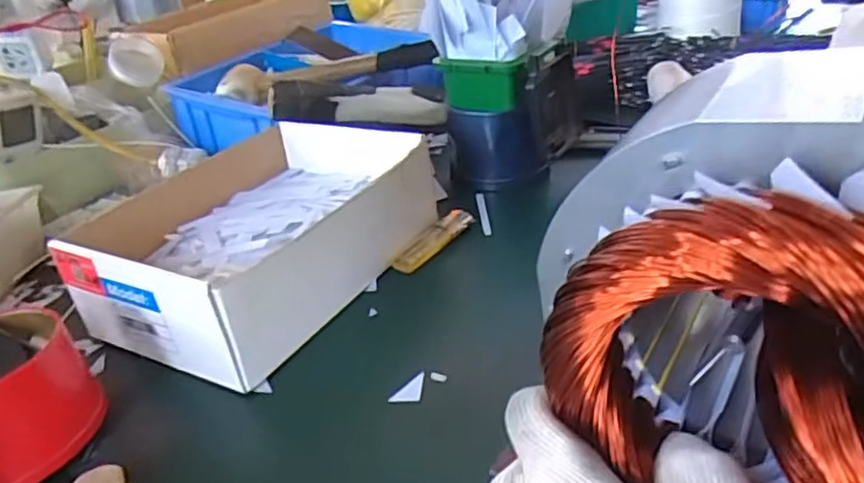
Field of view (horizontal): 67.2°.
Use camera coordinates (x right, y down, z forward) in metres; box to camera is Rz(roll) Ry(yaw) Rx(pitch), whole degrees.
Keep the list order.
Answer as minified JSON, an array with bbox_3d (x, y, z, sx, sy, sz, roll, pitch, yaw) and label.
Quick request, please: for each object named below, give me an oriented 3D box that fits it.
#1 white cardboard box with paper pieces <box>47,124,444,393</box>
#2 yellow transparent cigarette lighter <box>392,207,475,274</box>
[{"bbox_3d":[-0.136,-0.011,0.512,0.196,0.073,0.245,12,35,31],"label":"white cardboard box with paper pieces"},{"bbox_3d":[0.003,-0.003,0.529,0.023,0.013,0.086,17,38,36],"label":"yellow transparent cigarette lighter"}]

